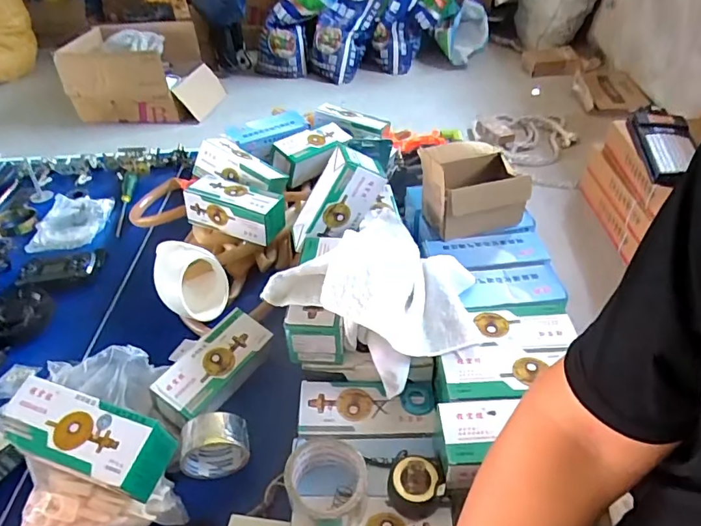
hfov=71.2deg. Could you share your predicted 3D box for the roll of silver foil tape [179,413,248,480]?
[{"bbox_3d":[-0.183,0.241,0.654,0.093,0.082,0.052,-10,41,-8],"label":"roll of silver foil tape"}]

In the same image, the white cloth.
[{"bbox_3d":[0.062,0.021,0.671,0.245,0.108,0.249,22,47,27],"label":"white cloth"}]

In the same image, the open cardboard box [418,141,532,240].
[{"bbox_3d":[0.188,-0.124,0.774,0.152,0.111,0.106,-13,41,-11],"label":"open cardboard box"}]

